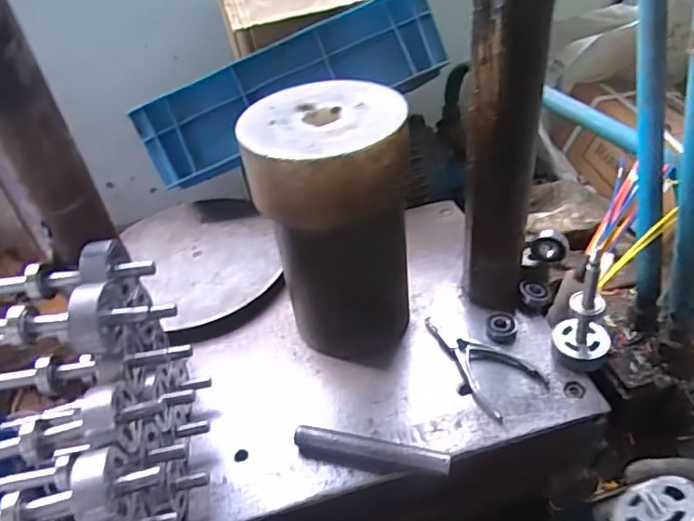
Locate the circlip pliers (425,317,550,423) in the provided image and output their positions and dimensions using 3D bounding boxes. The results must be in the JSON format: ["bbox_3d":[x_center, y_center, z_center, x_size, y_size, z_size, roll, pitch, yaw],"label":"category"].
[{"bbox_3d":[0.127,0.099,0.561,0.071,0.014,0.135,-30,44,-25],"label":"circlip pliers"}]

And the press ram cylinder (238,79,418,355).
[{"bbox_3d":[-0.007,-0.026,0.546,0.140,0.250,0.134,-5,39,4],"label":"press ram cylinder"}]

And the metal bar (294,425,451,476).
[{"bbox_3d":[0.021,0.170,0.489,0.139,0.020,0.015,6,41,17],"label":"metal bar"}]

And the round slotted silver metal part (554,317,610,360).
[{"bbox_3d":[0.235,0.082,0.552,0.051,0.031,0.041,16,45,26],"label":"round slotted silver metal part"}]

